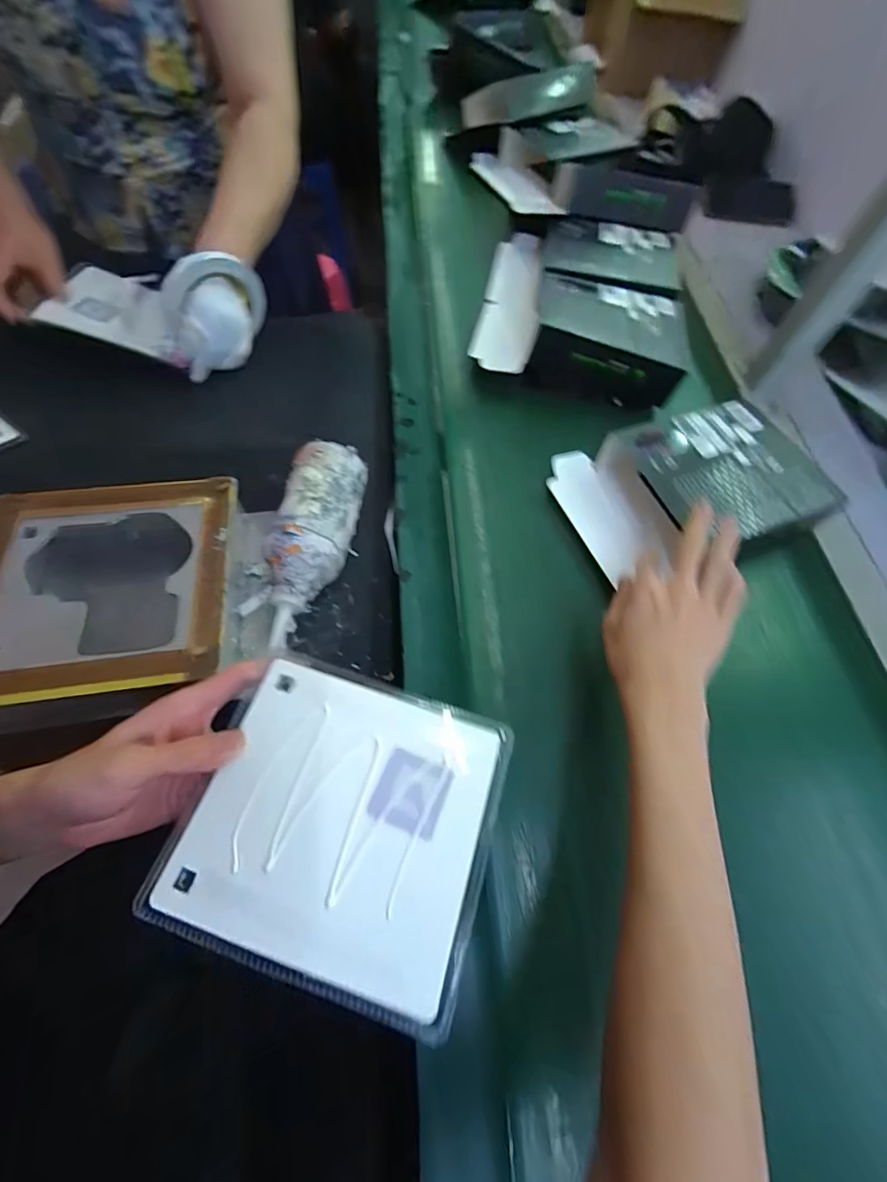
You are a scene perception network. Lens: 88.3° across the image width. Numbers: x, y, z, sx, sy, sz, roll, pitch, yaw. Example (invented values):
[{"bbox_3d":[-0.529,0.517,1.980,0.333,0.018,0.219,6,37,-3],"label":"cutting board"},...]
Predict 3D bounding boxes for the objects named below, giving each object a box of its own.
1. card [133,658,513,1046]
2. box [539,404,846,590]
[{"bbox_3d":[-0.059,0.127,0.262,0.169,0.018,0.151,17,63,5],"label":"card"},{"bbox_3d":[0.254,-0.106,0.476,0.240,0.068,0.170,-13,64,-10],"label":"box"}]

